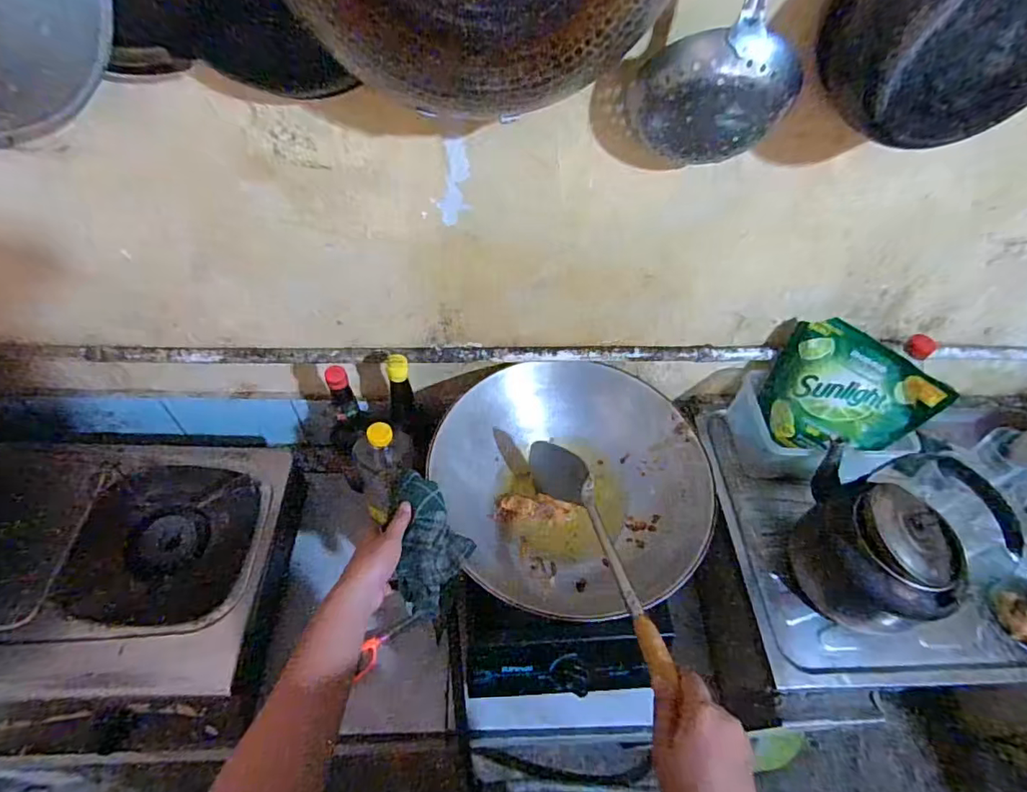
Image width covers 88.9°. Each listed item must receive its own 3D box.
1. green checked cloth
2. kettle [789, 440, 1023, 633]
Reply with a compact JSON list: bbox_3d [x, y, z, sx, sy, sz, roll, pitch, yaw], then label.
[{"bbox_3d":[-0.093,0.181,0.618,0.084,0.042,0.184,-7,83,-10],"label":"green checked cloth"},{"bbox_3d":[0.465,0.179,0.664,0.180,0.178,0.160,35,58,19],"label":"kettle"}]

